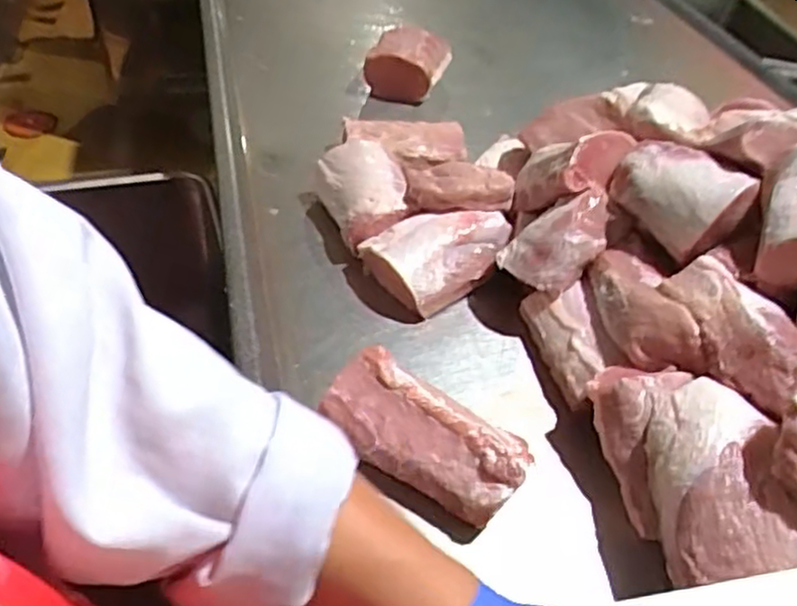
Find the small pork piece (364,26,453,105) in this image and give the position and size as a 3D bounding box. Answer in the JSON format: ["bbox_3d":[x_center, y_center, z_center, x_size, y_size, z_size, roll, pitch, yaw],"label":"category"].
[{"bbox_3d":[0.019,-0.415,1.238,0.124,0.080,0.138,15,43,9],"label":"small pork piece"}]

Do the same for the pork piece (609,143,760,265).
[{"bbox_3d":[0.313,-0.120,0.786,0.088,0.076,0.134,-23,50,-28],"label":"pork piece"}]

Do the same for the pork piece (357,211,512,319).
[{"bbox_3d":[0.052,-0.065,0.875,0.163,0.059,0.118,-25,51,-30],"label":"pork piece"}]

